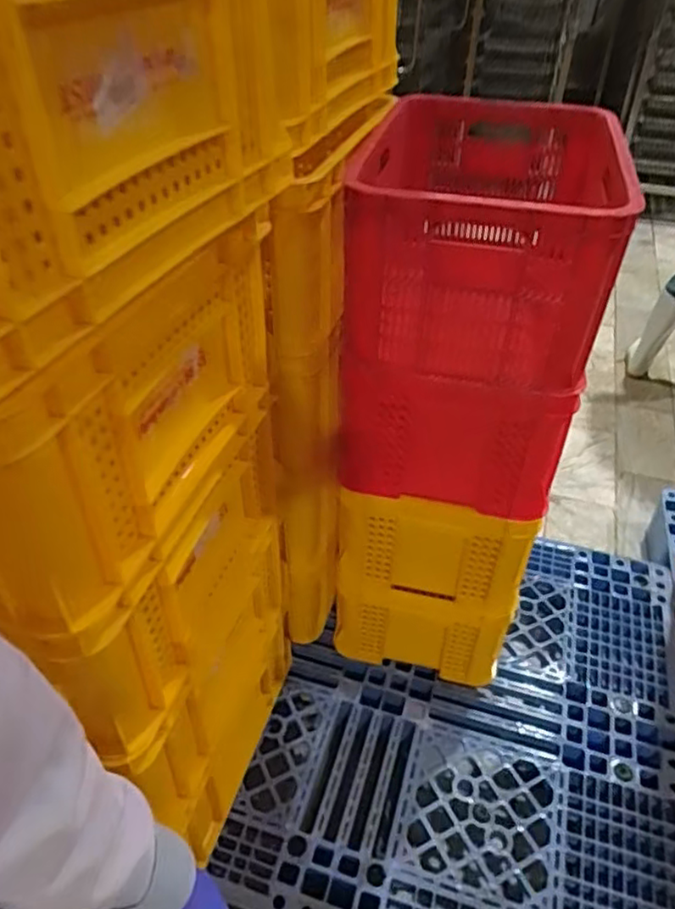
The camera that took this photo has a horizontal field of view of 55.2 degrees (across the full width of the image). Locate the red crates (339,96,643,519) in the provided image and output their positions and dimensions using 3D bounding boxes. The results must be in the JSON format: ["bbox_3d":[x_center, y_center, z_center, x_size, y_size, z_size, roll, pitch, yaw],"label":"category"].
[{"bbox_3d":[0.211,-0.270,1.072,0.357,0.541,0.475,8,41,8],"label":"red crates"}]

